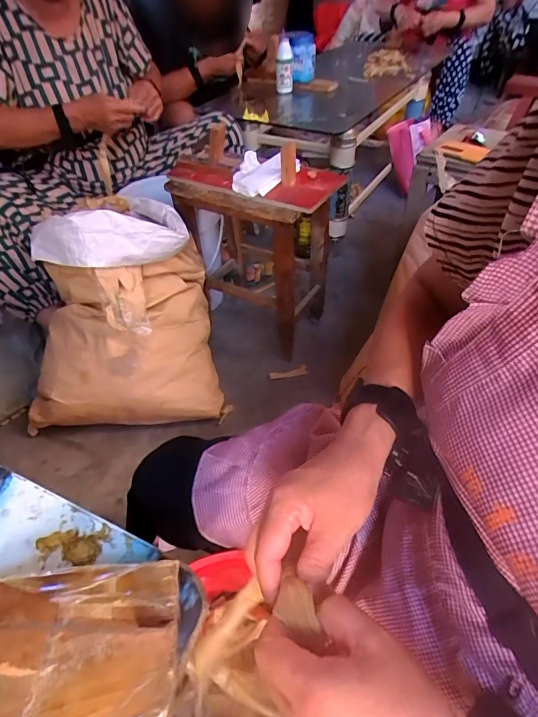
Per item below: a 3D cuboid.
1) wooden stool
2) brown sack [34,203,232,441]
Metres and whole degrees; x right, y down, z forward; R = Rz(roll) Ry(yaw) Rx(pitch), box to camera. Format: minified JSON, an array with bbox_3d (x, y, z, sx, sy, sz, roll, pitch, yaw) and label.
[{"bbox_3d":[-0.026,-0.260,1.046,0.359,0.467,0.220,22,51,22],"label":"wooden stool"},{"bbox_3d":[-0.354,-0.108,0.937,0.419,0.418,0.368,-9,46,-6],"label":"brown sack"}]

